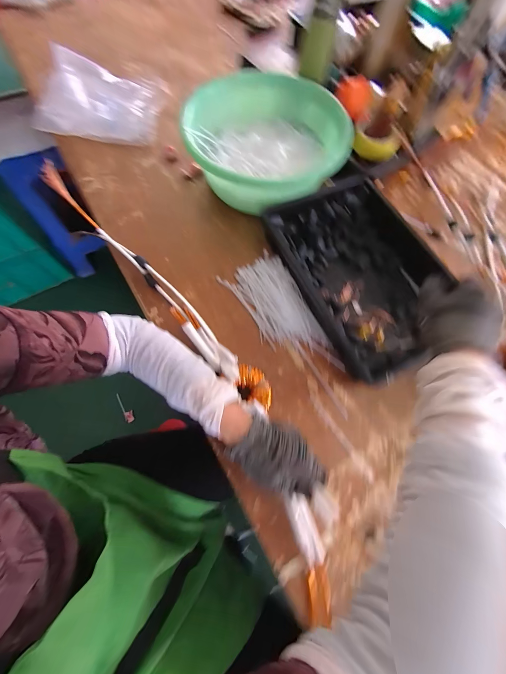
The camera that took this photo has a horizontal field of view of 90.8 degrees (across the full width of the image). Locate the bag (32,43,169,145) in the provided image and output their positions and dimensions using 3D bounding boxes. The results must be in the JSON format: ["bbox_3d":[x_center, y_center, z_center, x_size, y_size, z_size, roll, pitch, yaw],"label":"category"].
[{"bbox_3d":[-0.340,-0.546,0.571,0.258,0.099,0.189,-3,69,-4],"label":"bag"}]

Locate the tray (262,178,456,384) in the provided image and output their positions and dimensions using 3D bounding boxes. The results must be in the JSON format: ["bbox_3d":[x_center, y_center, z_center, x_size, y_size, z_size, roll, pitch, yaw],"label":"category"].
[{"bbox_3d":[0.202,-0.122,0.463,0.253,0.062,0.364,-25,72,-12],"label":"tray"}]

